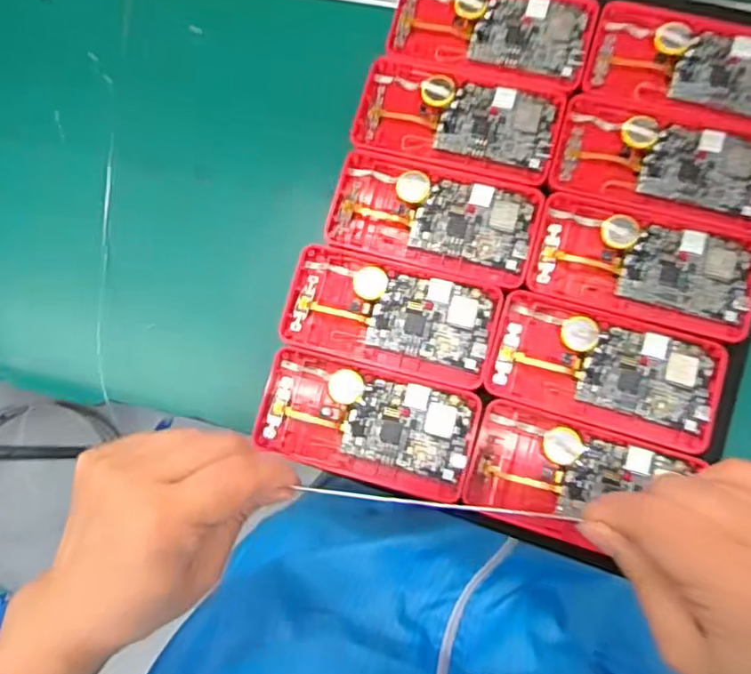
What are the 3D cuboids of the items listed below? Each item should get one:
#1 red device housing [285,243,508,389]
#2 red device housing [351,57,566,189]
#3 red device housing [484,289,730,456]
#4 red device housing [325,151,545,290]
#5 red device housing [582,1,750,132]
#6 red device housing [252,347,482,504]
[{"bbox_3d":[0.008,-0.013,0.355,0.120,0.008,0.061,14,80,8],"label":"red device housing"},{"bbox_3d":[0.050,-0.133,0.373,0.121,0.009,0.062,14,80,8],"label":"red device housing"},{"bbox_3d":[0.126,0.018,0.337,0.121,0.009,0.062,16,80,8],"label":"red device housing"},{"bbox_3d":[0.034,-0.071,0.363,0.121,0.008,0.060,15,80,8],"label":"red device housing"},{"bbox_3d":[0.191,-0.161,0.368,0.121,0.018,0.065,16,80,8],"label":"red device housing"},{"bbox_3d":[-0.006,0.048,0.344,0.120,0.010,0.062,14,80,8],"label":"red device housing"}]

